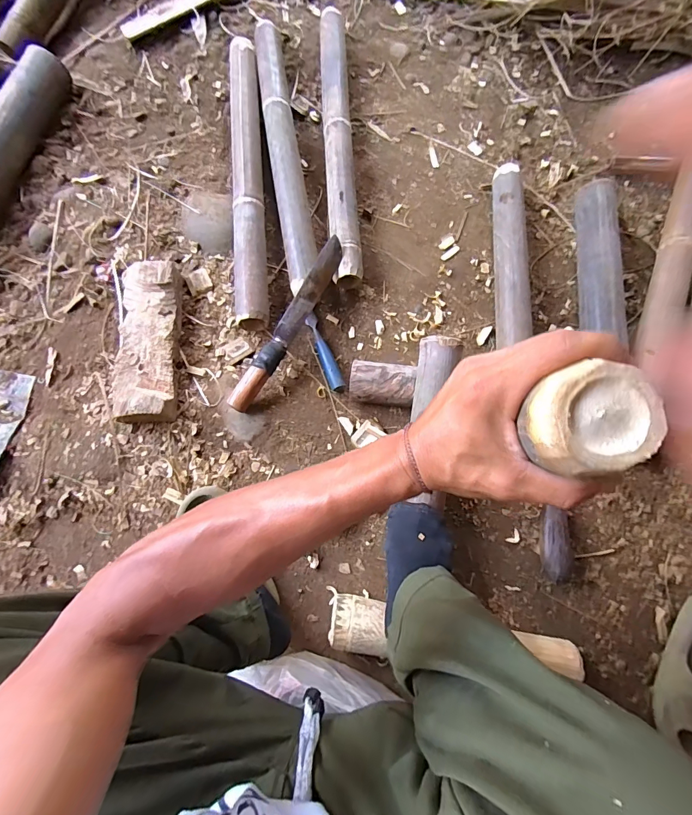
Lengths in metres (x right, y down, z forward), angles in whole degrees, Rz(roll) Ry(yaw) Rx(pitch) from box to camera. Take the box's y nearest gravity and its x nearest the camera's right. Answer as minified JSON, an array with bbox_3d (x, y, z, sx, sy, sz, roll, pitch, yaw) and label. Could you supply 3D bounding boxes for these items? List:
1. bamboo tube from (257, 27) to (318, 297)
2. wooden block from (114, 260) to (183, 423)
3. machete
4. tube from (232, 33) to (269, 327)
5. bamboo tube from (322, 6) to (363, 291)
[{"bbox_3d":[-0.127,-0.528,0.774,0.063,0.062,0.655,-10,79,-2],"label":"bamboo tube"},{"bbox_3d":[-0.369,-0.121,0.697,0.119,0.060,0.295,-4,79,0],"label":"wooden block"},{"bbox_3d":[-0.101,-0.145,0.672,0.040,0.032,0.339,29,81,8],"label":"machete"},{"bbox_3d":[-0.197,-0.465,0.763,0.062,0.064,0.651,-5,79,-1],"label":"tube"},{"bbox_3d":[-0.015,-0.549,0.784,0.060,0.065,0.664,-4,78,2],"label":"bamboo tube"}]

